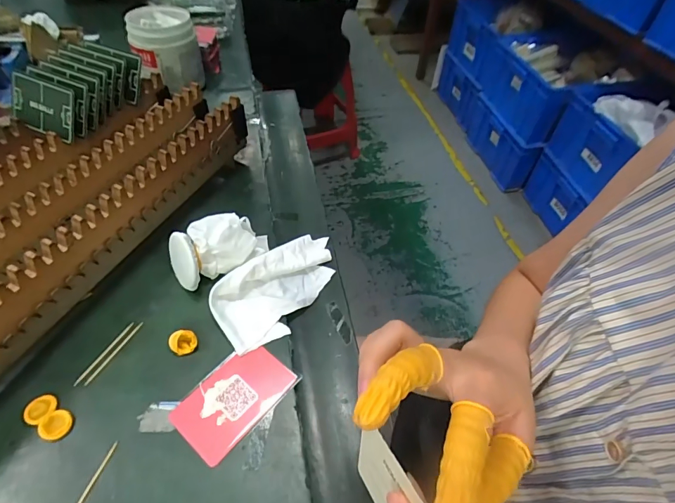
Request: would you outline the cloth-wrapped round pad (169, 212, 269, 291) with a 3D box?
[{"bbox_3d":[-0.115,-0.008,0.378,0.094,0.046,0.053,-32,58,-26],"label":"cloth-wrapped round pad"}]

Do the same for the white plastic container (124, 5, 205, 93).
[{"bbox_3d":[-0.260,-0.311,0.597,0.091,0.089,0.090,-11,51,-12],"label":"white plastic container"}]

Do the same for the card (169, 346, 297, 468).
[{"bbox_3d":[-0.081,0.113,0.307,0.055,0.004,0.086,32,55,23],"label":"card"}]

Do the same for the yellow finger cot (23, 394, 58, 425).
[{"bbox_3d":[-0.222,0.117,0.292,0.021,0.004,0.021,1,49,-1],"label":"yellow finger cot"}]

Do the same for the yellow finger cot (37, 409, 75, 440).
[{"bbox_3d":[-0.205,0.126,0.285,0.022,0.004,0.020,1,49,-1],"label":"yellow finger cot"}]

